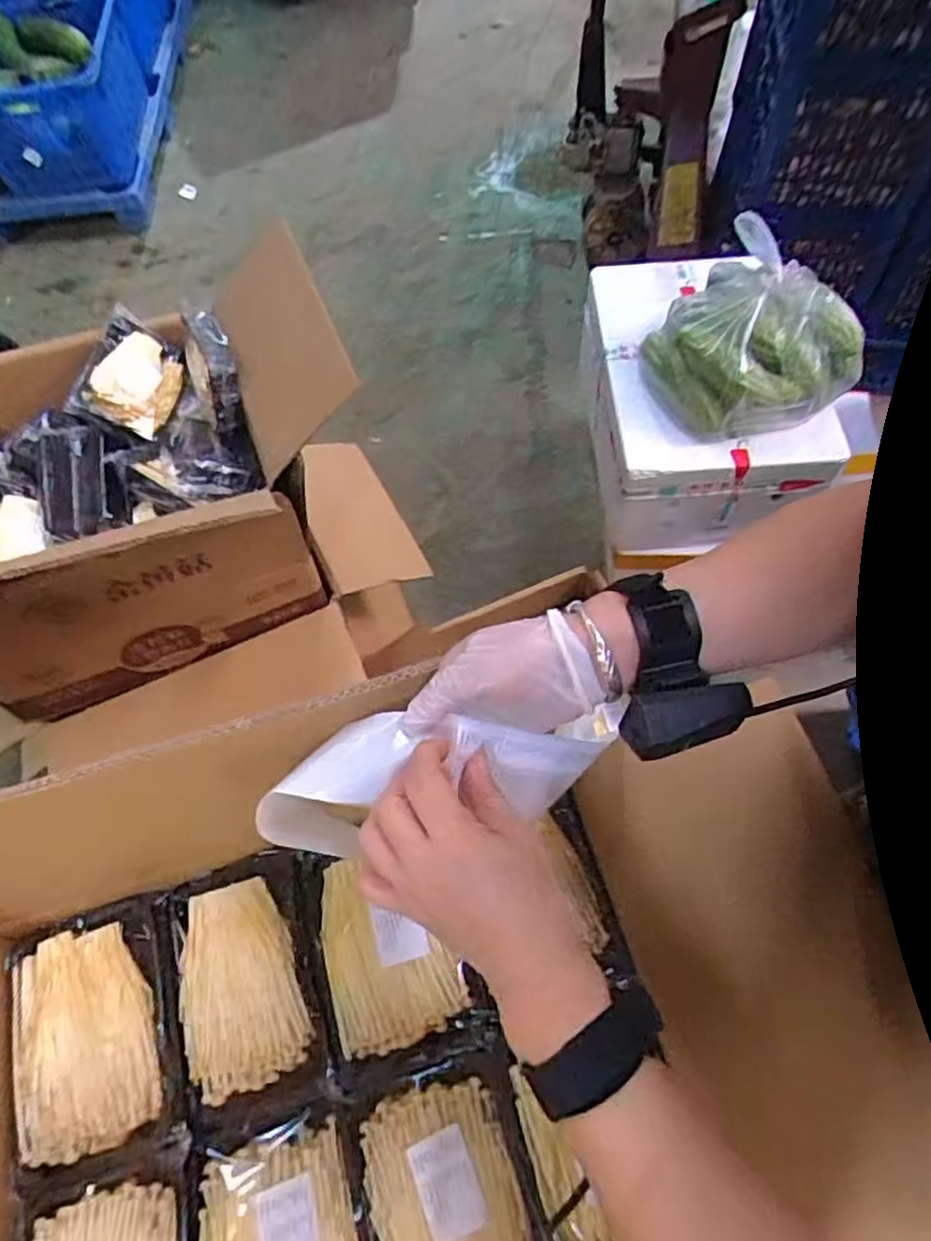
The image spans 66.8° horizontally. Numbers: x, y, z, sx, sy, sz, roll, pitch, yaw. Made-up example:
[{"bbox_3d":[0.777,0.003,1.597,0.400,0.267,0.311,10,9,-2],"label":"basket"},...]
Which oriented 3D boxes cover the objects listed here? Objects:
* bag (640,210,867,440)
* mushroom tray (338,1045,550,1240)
[{"bbox_3d":[0.469,-0.455,1.139,0.297,0.179,0.291,36,71,19],"label":"bag"},{"bbox_3d":[-0.007,0.410,0.485,0.122,0.029,0.171,-20,64,-6],"label":"mushroom tray"}]

